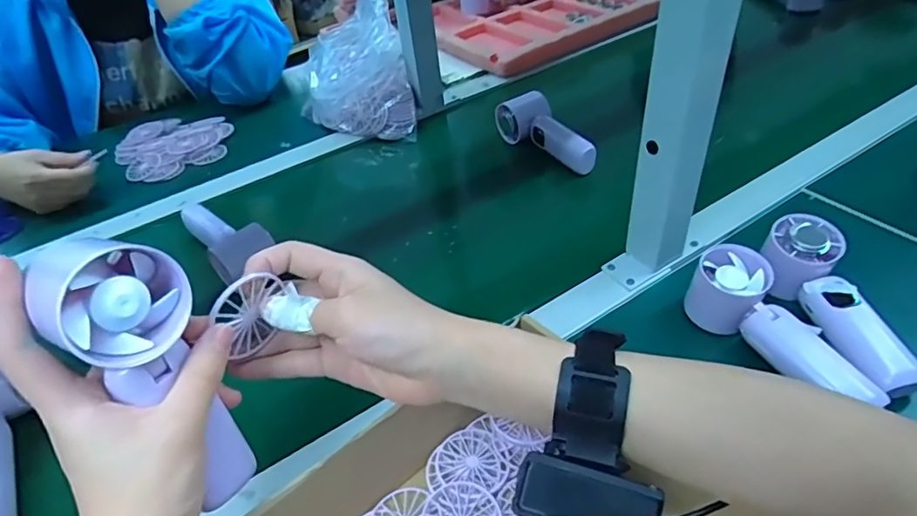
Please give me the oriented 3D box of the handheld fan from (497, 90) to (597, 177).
[{"bbox_3d":[0.107,-0.154,0.675,0.053,0.054,0.149,-22,44,-16],"label":"handheld fan"}]

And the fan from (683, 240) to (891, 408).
[{"bbox_3d":[0.247,0.057,0.424,0.053,0.052,0.152,-28,59,-22],"label":"fan"}]

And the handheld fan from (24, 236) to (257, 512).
[{"bbox_3d":[-0.144,0.062,0.272,0.057,0.155,0.039,-31,34,-24],"label":"handheld fan"}]

